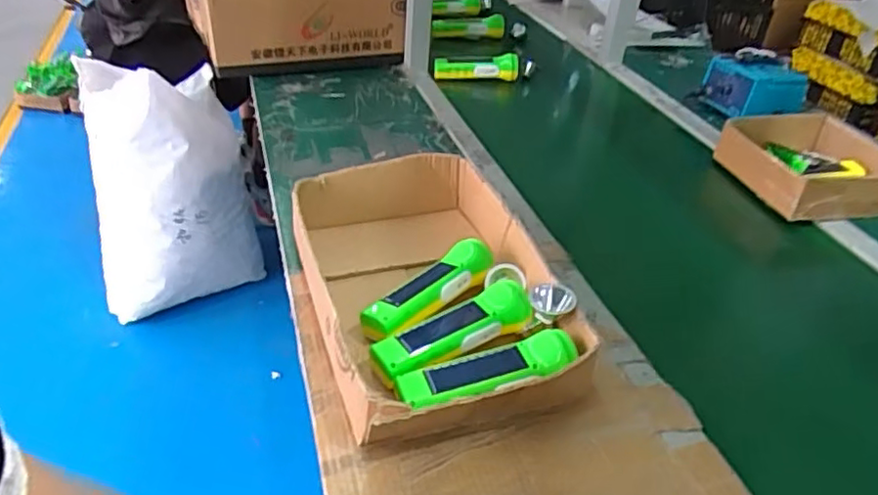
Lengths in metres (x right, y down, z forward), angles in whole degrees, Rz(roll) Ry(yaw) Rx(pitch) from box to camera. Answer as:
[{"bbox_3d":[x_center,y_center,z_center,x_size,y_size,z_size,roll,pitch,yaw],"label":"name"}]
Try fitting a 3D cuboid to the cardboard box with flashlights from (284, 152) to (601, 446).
[{"bbox_3d":[-0.012,0.034,0.691,0.237,0.088,0.372,-9,37,-19],"label":"cardboard box with flashlights"}]

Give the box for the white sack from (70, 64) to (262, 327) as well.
[{"bbox_3d":[-0.681,-0.163,1.664,0.382,0.507,0.377,-9,37,-19],"label":"white sack"}]

